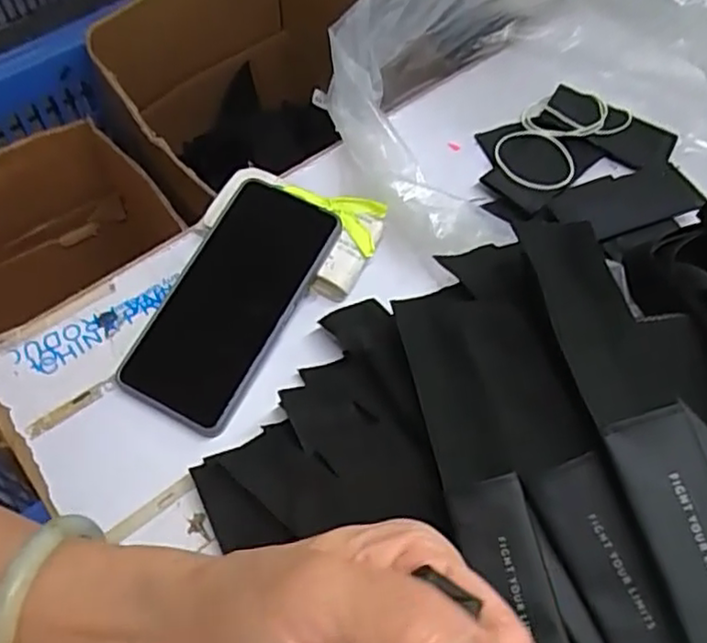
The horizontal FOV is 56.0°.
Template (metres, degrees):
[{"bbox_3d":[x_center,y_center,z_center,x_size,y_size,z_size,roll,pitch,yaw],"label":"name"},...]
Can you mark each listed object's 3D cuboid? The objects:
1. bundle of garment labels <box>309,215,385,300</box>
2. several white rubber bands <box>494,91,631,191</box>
[{"bbox_3d":[-0.002,-0.045,0.457,0.024,0.020,0.065,29,77,14],"label":"bundle of garment labels"},{"bbox_3d":[0.161,-0.149,0.525,0.070,0.006,0.123,40,67,18],"label":"several white rubber bands"}]

